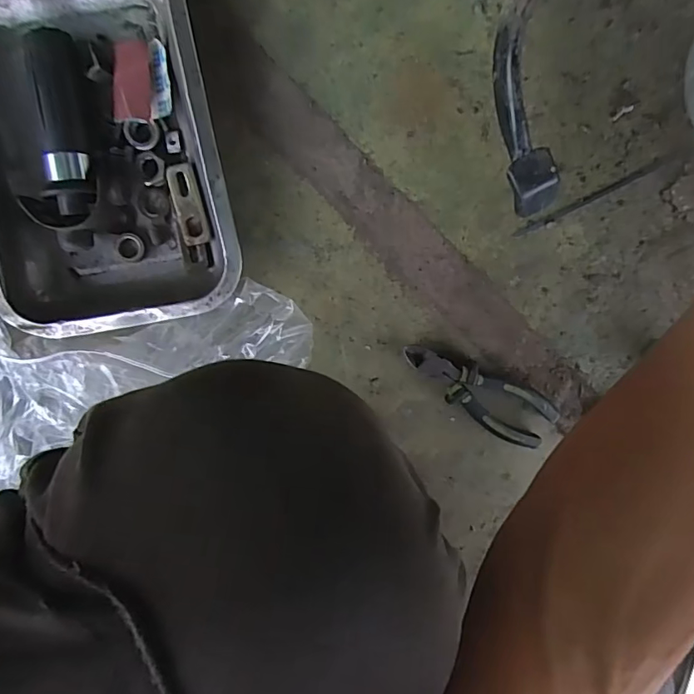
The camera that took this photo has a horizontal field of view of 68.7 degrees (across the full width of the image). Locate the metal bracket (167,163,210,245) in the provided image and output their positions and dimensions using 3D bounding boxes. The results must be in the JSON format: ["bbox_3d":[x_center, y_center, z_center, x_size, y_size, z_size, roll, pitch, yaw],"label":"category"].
[{"bbox_3d":[-0.125,-0.113,0.406,0.021,0.011,0.062,-12,104,-1],"label":"metal bracket"}]

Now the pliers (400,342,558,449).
[{"bbox_3d":[0.114,0.041,0.446,0.141,0.017,0.046,28,100,-10],"label":"pliers"}]

